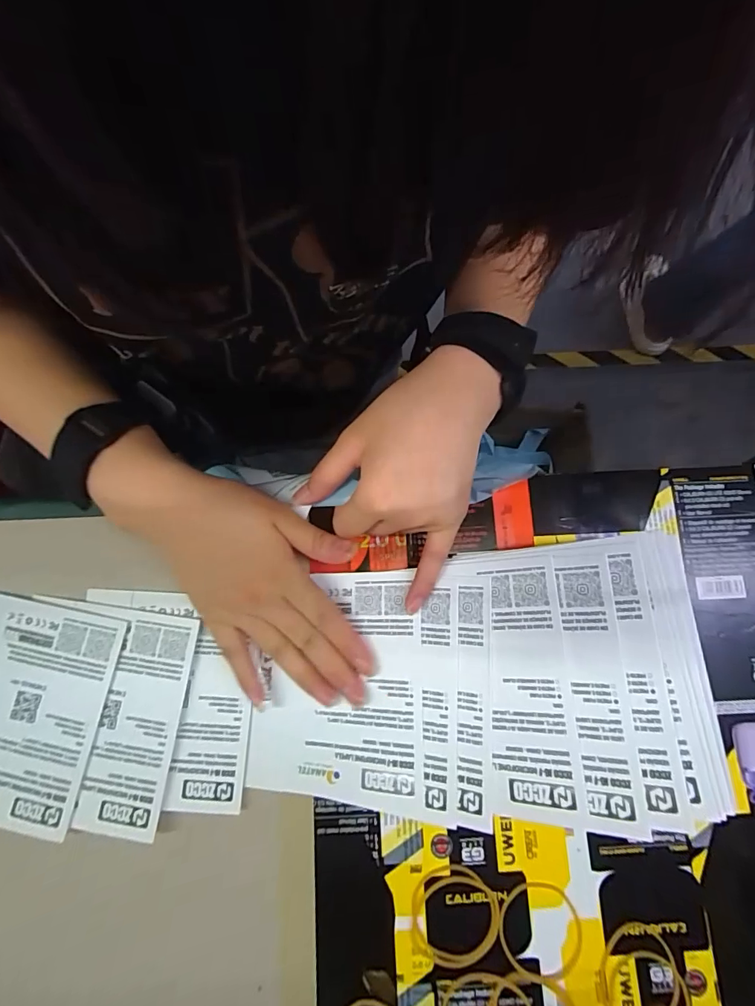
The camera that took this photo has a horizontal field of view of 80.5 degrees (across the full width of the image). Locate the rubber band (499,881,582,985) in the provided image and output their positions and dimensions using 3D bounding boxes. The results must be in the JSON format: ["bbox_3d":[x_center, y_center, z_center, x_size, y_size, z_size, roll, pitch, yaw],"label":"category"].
[{"bbox_3d":[0.089,0.236,0.242,0.044,0.004,0.049,-3,77,-2],"label":"rubber band"}]

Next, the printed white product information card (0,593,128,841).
[{"bbox_3d":[-0.216,0.120,0.263,0.109,0.004,0.119,10,79,7],"label":"printed white product information card"}]

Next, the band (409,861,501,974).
[{"bbox_3d":[0.043,0.227,0.245,0.047,0.004,0.048,-1,77,-2],"label":"band"}]

